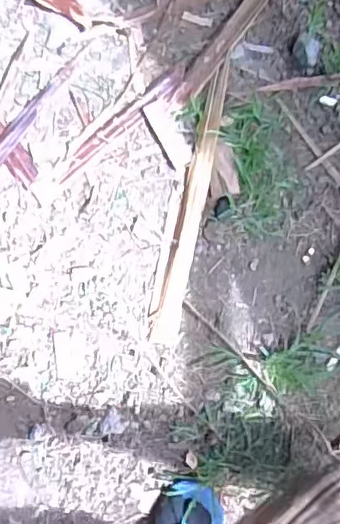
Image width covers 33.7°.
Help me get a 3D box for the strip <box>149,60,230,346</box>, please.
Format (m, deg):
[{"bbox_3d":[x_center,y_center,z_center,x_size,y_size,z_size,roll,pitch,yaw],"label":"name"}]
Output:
[{"bbox_3d":[0.037,-0.084,0.849,0.037,0.009,0.424,13,88,-6],"label":"strip"}]

